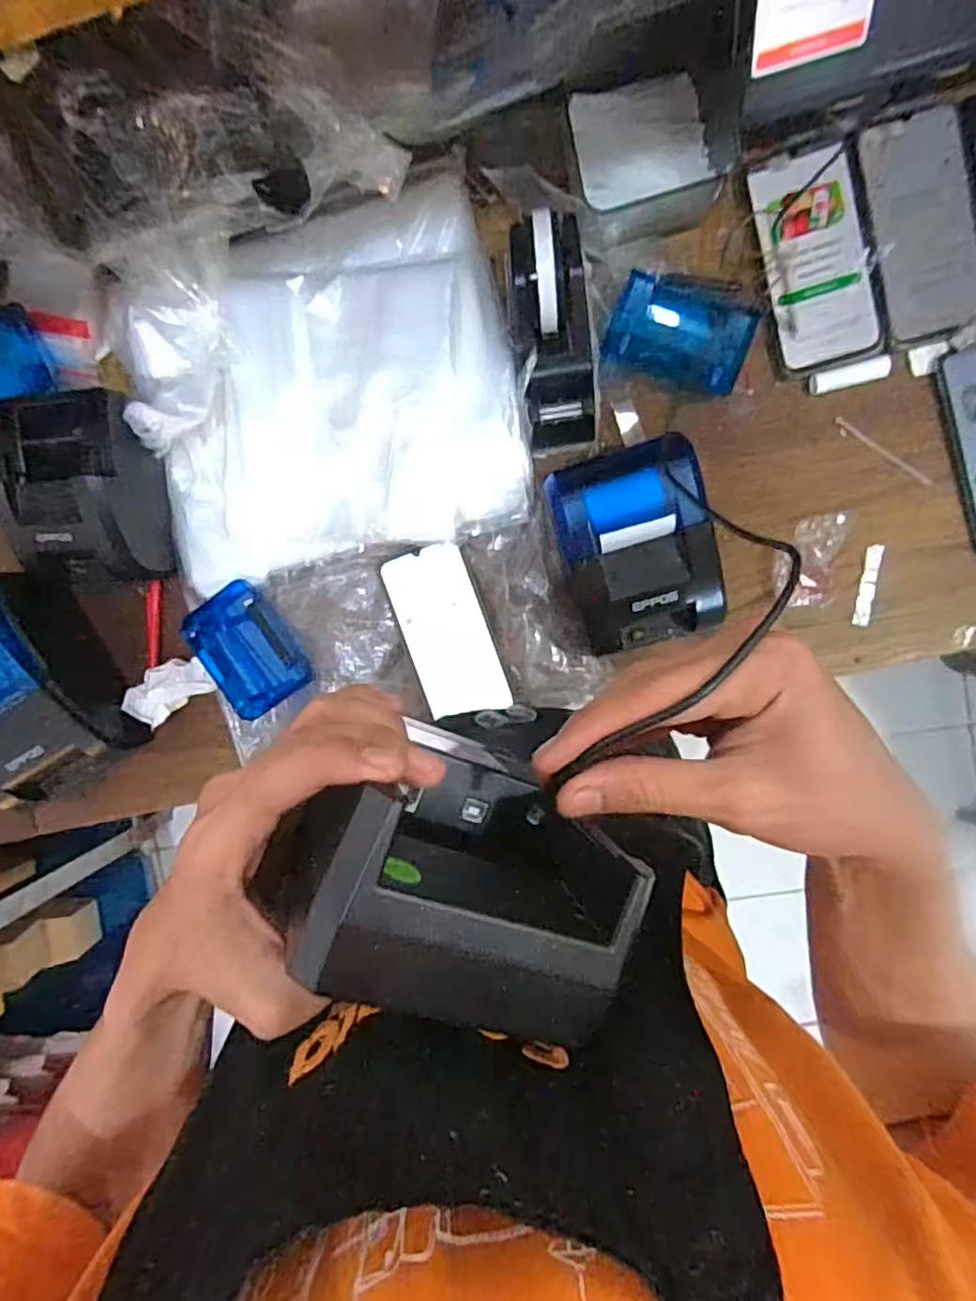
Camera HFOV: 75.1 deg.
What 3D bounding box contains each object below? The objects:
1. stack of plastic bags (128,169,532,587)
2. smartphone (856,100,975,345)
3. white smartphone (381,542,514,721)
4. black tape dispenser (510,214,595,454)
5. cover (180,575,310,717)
[{"bbox_3d":[-0.139,-0.223,0.531,0.317,0.036,0.289,-11,94,7],"label":"stack of plastic bags"},{"bbox_3d":[0.343,-0.331,0.497,0.077,0.015,0.164,-13,94,7],"label":"smartphone"},{"bbox_3d":[-0.037,-0.016,0.563,0.075,0.008,0.150,-19,90,6],"label":"white smartphone"},{"bbox_3d":[0.049,-0.240,0.491,0.071,0.079,0.158,-8,98,5],"label":"black tape dispenser"},{"bbox_3d":[-0.219,0.000,0.573,0.078,0.023,0.110,-35,91,8],"label":"cover"}]

